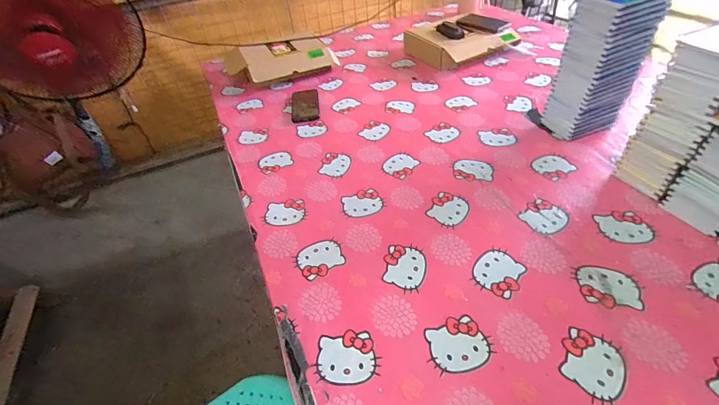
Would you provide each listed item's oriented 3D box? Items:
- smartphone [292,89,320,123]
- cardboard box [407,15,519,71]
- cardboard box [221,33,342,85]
[{"bbox_3d":[-0.154,-0.278,1.009,0.075,0.009,0.178,-9,43,-1],"label":"smartphone"},{"bbox_3d":[0.323,-0.521,1.159,0.283,0.082,0.234,-22,45,-15],"label":"cardboard box"},{"bbox_3d":[-0.253,-0.456,1.152,0.341,0.088,0.172,-18,44,-11],"label":"cardboard box"}]

